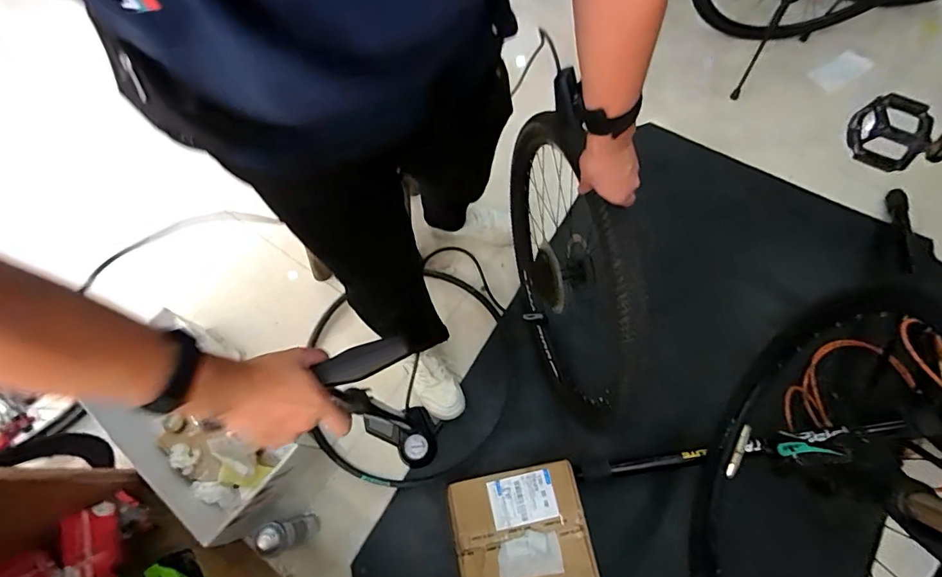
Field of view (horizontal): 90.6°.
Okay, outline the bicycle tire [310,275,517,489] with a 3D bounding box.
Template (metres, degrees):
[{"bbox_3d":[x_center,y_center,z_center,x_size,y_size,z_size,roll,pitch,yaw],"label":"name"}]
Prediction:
[{"bbox_3d":[-0.150,0.210,1.205,0.527,0.035,0.534,-1,70,3],"label":"bicycle tire"}]

